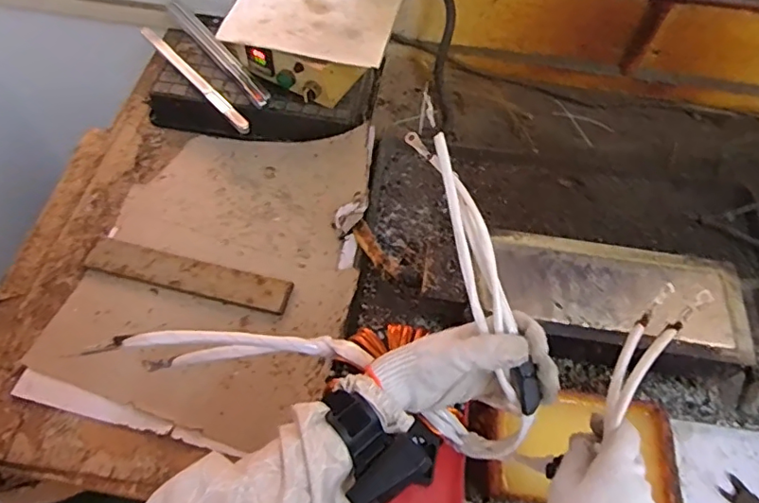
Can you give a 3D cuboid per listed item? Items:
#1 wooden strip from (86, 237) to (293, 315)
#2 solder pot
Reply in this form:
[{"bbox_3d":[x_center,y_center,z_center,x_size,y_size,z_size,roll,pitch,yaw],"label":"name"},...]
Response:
[{"bbox_3d":[-0.272,0.033,0.764,0.291,0.013,0.055,12,59,4],"label":"wooden strip"},{"bbox_3d":[0.290,0.070,0.698,0.329,0.079,0.145,9,59,2],"label":"solder pot"}]

